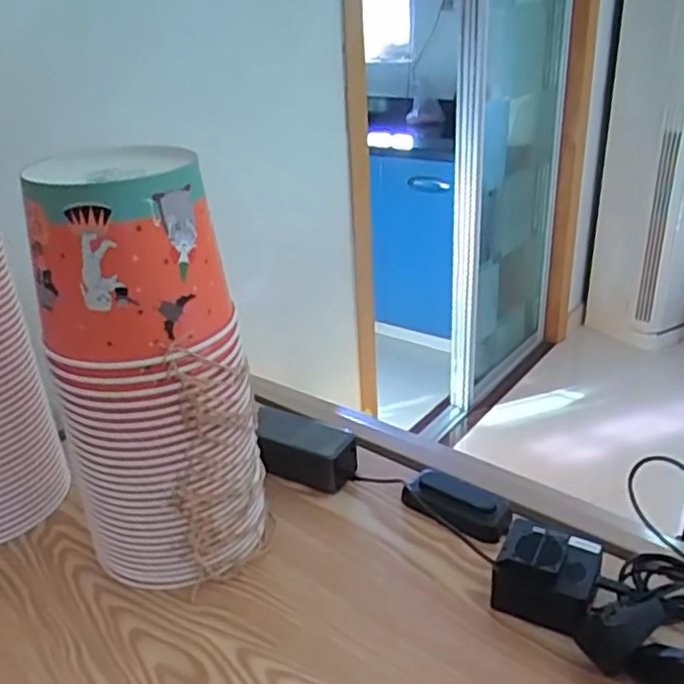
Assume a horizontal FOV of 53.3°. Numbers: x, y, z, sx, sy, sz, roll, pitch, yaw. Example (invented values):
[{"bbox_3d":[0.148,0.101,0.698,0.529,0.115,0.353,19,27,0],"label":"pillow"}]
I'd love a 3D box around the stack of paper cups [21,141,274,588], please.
[{"bbox_3d":[-0.153,0.032,0.578,0.141,0.358,0.129,5,27,15],"label":"stack of paper cups"}]

